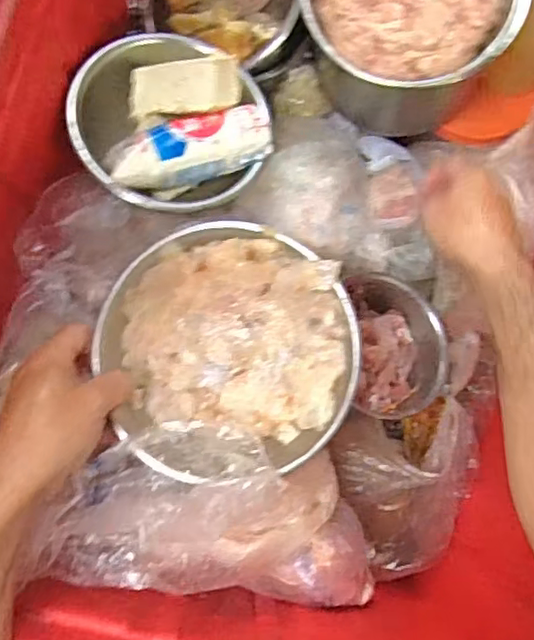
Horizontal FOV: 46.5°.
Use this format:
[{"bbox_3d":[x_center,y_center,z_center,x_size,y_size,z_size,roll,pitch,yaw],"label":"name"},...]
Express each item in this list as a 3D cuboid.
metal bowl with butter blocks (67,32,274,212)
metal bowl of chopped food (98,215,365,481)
[{"bbox_3d":[-0.074,-0.156,0.491,0.152,0.056,0.138,-6,85,-6],"label":"metal bowl with butter blocks"},{"bbox_3d":[-0.027,0.019,0.425,0.164,0.063,0.161,-5,85,-6],"label":"metal bowl of chopped food"}]

